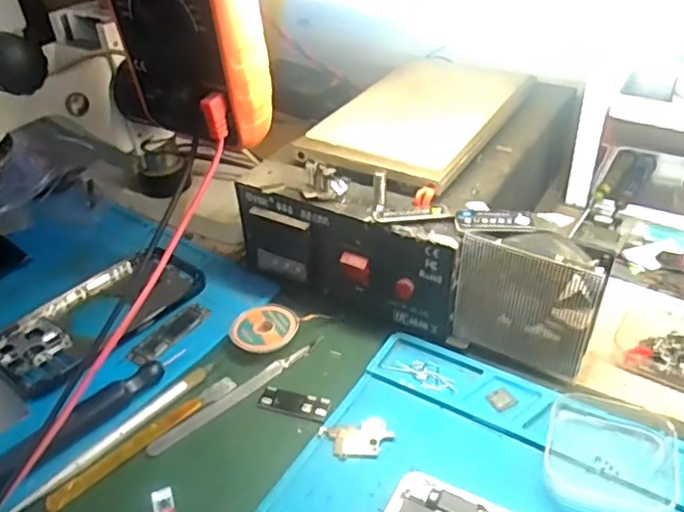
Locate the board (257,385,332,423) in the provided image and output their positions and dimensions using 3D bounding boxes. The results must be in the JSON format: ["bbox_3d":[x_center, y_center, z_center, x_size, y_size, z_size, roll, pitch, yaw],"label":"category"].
[{"bbox_3d":[-0.029,0.090,0.376,0.043,0.004,0.017,9,40,17],"label":"board"}]

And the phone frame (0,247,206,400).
[{"bbox_3d":[-0.175,0.039,0.443,0.079,0.011,0.146,27,48,34],"label":"phone frame"}]

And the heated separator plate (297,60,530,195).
[{"bbox_3d":[0.061,-0.107,0.464,0.109,0.013,0.188,19,43,27],"label":"heated separator plate"}]

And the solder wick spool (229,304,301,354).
[{"bbox_3d":[-0.052,0.050,0.423,0.038,0.010,0.042,29,48,35],"label":"solder wick spool"}]

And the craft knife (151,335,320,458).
[{"bbox_3d":[-0.063,0.084,0.385,0.125,0.004,0.013,-32,45,-31],"label":"craft knife"}]

